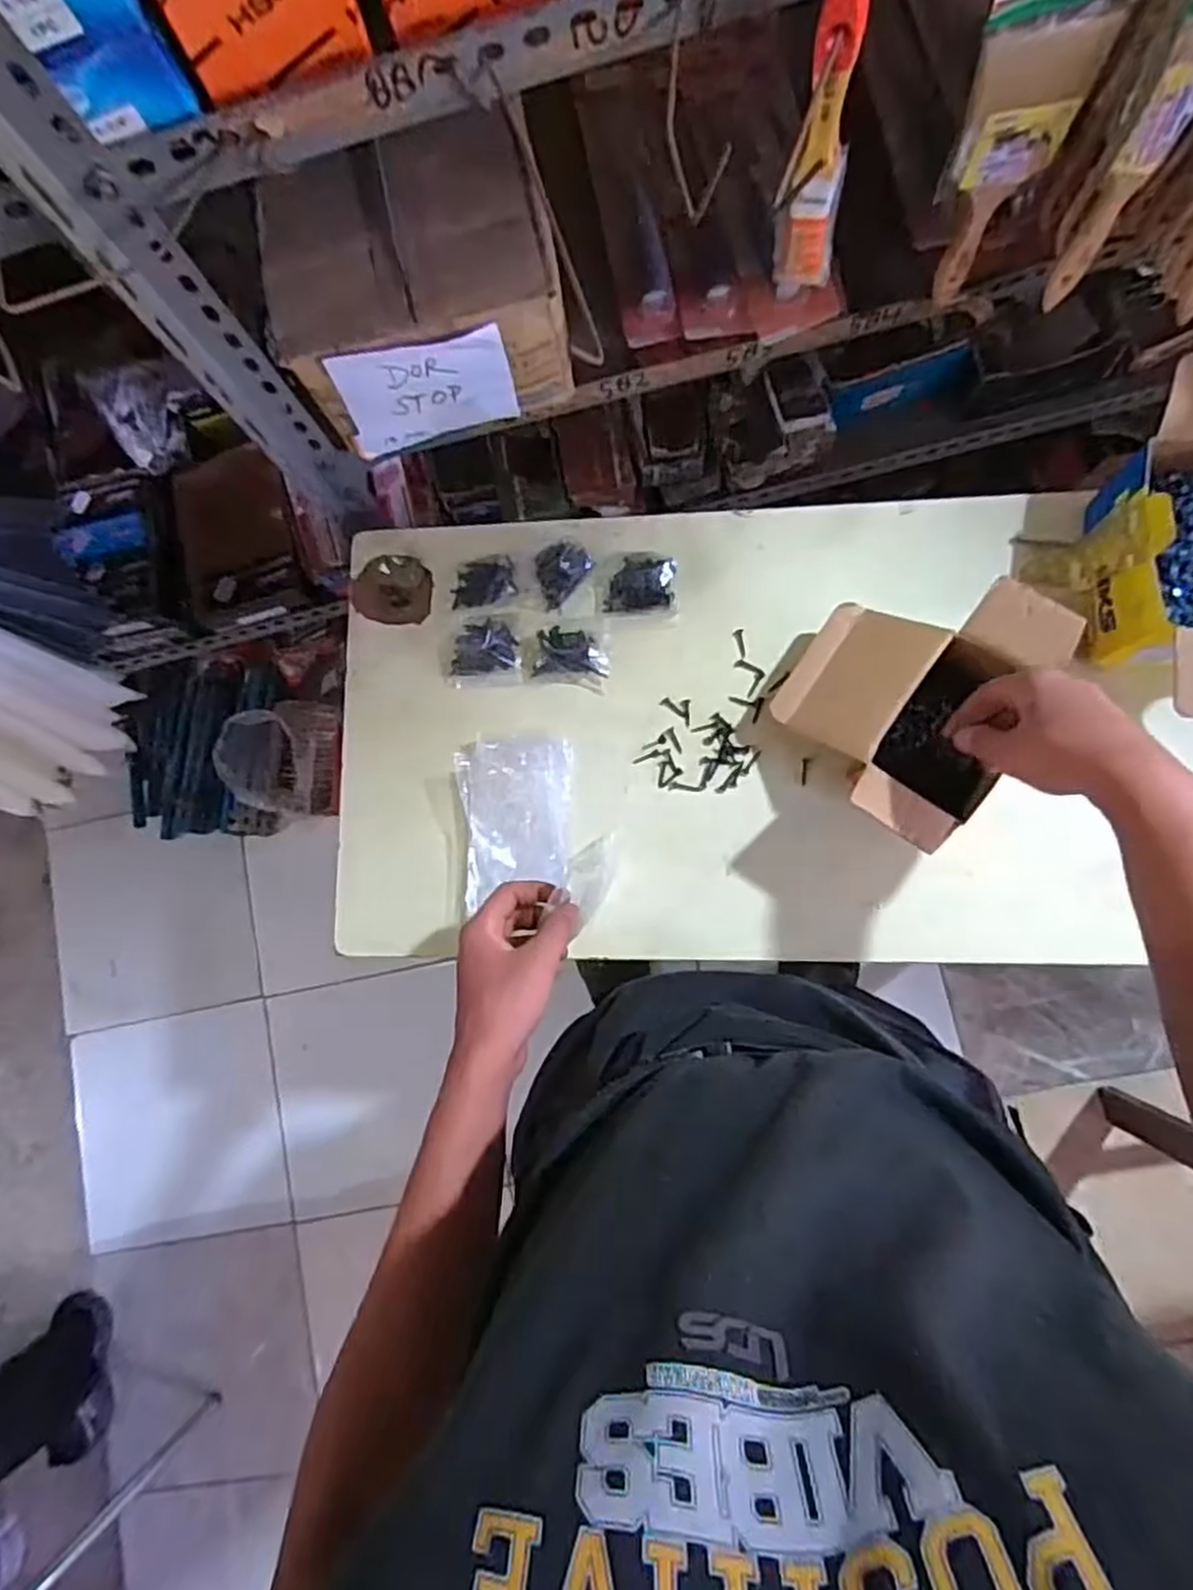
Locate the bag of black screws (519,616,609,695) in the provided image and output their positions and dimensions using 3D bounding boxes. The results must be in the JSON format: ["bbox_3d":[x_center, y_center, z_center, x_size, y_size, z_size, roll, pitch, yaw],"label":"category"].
[{"bbox_3d":[-0.027,-0.124,0.683,0.078,0.019,0.061,2,83,6],"label":"bag of black screws"}]

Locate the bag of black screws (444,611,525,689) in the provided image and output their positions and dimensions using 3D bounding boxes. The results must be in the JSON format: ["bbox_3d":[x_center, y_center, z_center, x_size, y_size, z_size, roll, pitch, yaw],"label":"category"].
[{"bbox_3d":[-0.104,-0.132,0.688,0.072,0.028,0.063,-5,82,5],"label":"bag of black screws"}]

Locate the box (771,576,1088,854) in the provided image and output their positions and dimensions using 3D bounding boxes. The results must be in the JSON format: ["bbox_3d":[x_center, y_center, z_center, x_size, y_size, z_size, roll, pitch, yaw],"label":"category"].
[{"bbox_3d":[0.235,-0.072,0.595,0.160,0.093,0.193,30,87,8],"label":"box"}]

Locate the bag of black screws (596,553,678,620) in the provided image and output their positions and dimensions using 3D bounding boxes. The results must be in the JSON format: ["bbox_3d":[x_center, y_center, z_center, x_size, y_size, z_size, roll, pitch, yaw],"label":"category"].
[{"bbox_3d":[0.037,-0.189,0.682,0.070,0.017,0.062,5,83,6],"label":"bag of black screws"}]

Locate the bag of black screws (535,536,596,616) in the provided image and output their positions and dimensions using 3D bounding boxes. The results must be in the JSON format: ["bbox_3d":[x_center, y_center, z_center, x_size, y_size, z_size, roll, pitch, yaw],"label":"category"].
[{"bbox_3d":[-0.030,-0.198,0.691,0.053,0.029,0.070,1,83,6],"label":"bag of black screws"}]

